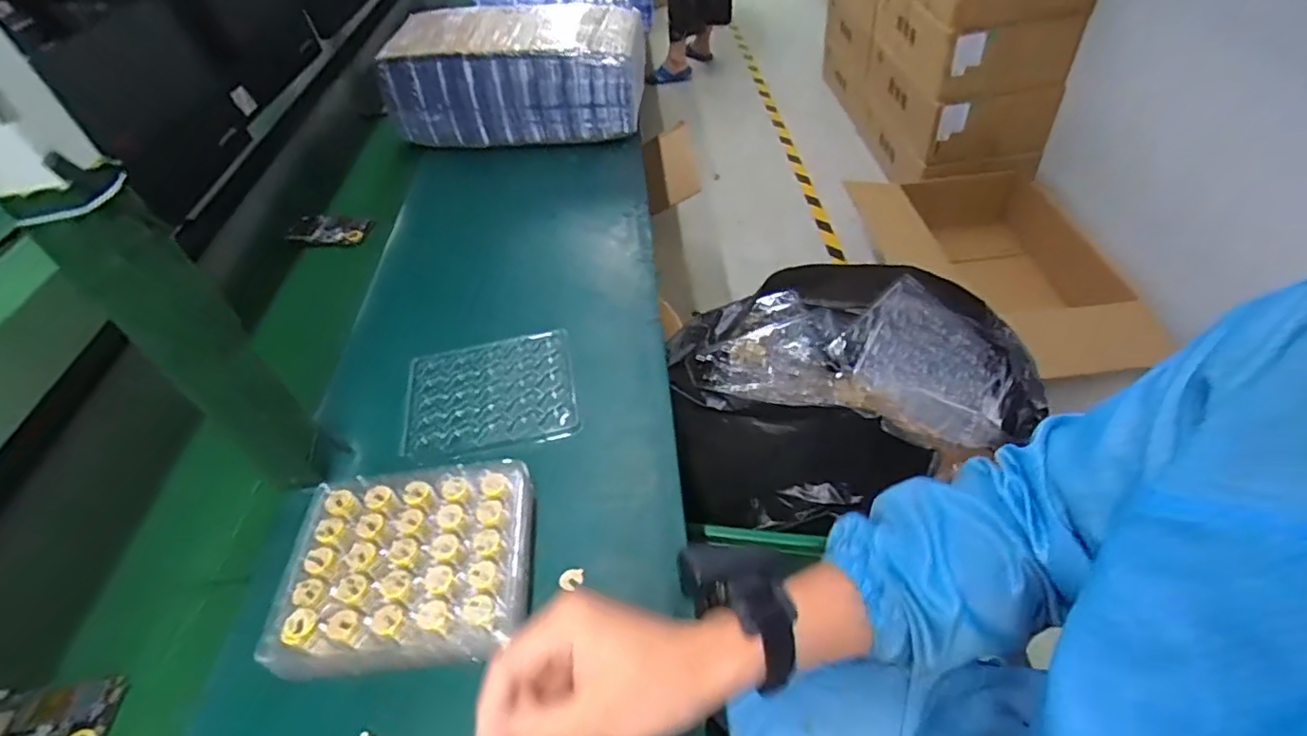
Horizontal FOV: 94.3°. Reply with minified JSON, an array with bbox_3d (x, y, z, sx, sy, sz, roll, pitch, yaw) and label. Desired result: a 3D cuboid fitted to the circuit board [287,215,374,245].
[{"bbox_3d":[-0.468,-0.197,0.866,0.127,0.016,0.069,5,48,14],"label":"circuit board"}]

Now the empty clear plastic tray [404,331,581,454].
[{"bbox_3d":[-0.165,0.026,0.616,0.168,0.008,0.141,-11,44,-5],"label":"empty clear plastic tray"}]

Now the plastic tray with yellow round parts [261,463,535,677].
[{"bbox_3d":[-0.185,0.148,0.465,0.179,0.041,0.149,-7,44,-2],"label":"plastic tray with yellow round parts"}]

